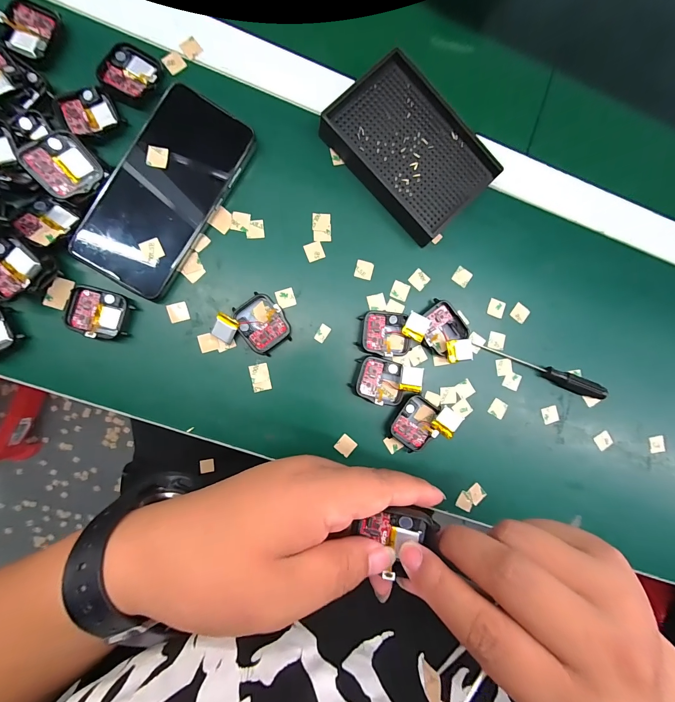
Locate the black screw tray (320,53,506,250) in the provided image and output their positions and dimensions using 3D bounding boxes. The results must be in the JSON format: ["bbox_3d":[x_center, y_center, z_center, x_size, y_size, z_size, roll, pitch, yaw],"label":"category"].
[{"bbox_3d":[0.064,-0.175,0.276,0.092,0.023,0.135,-45,94,-6],"label":"black screw tray"}]

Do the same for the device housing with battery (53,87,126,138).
[{"bbox_3d":[-0.198,-0.190,0.251,0.041,0.006,0.040,-30,93,-7],"label":"device housing with battery"}]

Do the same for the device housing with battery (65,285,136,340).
[{"bbox_3d":[-0.191,-0.030,0.252,0.046,0.010,0.037,15,87,-7],"label":"device housing with battery"}]

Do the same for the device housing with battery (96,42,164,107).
[{"bbox_3d":[-0.167,-0.223,0.255,0.039,0.010,0.044,26,86,-6],"label":"device housing with battery"}]

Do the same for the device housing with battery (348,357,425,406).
[{"bbox_3d":[0.043,0.027,0.275,0.055,0.016,0.037,14,87,-7],"label":"device housing with battery"}]

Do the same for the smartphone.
[{"bbox_3d":[-0.139,-0.129,0.256,0.078,0.014,0.161,31,85,-6],"label":"smartphone"}]

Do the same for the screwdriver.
[{"bbox_3d":[0.186,0.019,0.290,0.125,0.017,0.014,19,87,-7],"label":"screwdriver"}]

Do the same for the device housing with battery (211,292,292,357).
[{"bbox_3d":[-0.070,-0.019,0.265,0.054,0.014,0.046,-35,93,-7],"label":"device housing with battery"}]

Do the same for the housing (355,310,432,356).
[{"bbox_3d":[0.049,-0.015,0.275,0.058,0.018,0.038,2,89,-7],"label":"housing"}]

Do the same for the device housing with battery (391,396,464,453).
[{"bbox_3d":[0.075,0.066,0.276,0.047,0.018,0.046,27,86,-6],"label":"device housing with battery"}]

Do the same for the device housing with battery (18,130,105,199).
[{"bbox_3d":[-0.204,-0.138,0.236,0.045,0.006,0.039,-53,126,-18],"label":"device housing with battery"}]

